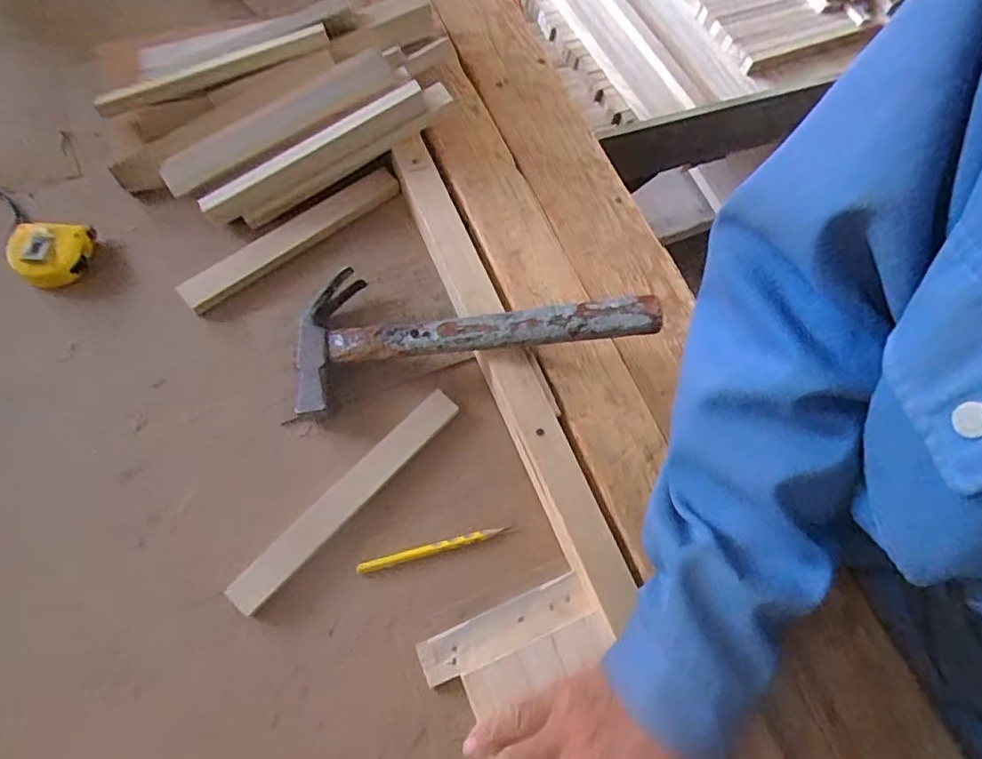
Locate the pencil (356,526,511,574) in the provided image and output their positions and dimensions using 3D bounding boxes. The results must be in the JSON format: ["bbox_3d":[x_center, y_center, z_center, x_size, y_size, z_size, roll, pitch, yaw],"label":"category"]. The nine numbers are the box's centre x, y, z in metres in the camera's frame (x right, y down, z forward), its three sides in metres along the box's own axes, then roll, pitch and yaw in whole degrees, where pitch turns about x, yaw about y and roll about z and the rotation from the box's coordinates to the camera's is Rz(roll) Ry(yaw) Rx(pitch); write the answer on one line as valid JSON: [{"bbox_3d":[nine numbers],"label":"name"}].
[{"bbox_3d":[-0.044,0.131,0.463,0.118,0.004,0.008,-12,69,-13],"label":"pencil"}]

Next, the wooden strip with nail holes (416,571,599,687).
[{"bbox_3d":[0.011,0.183,0.442,0.128,0.017,0.033,-20,71,-15],"label":"wooden strip with nail holes"}]

